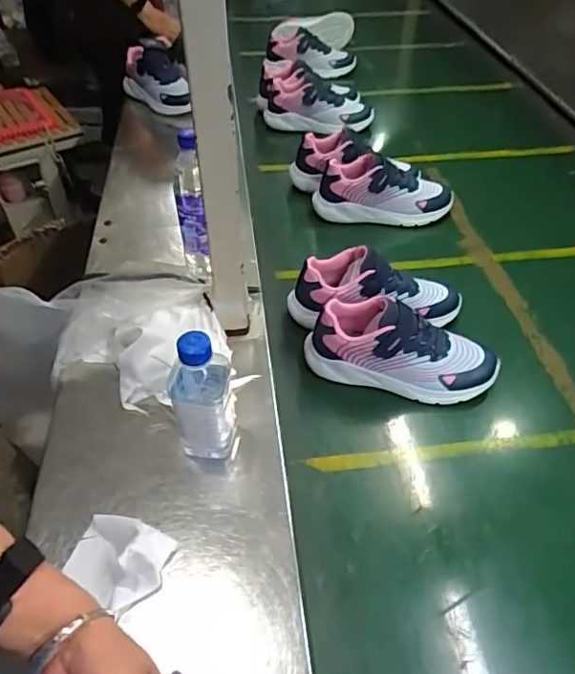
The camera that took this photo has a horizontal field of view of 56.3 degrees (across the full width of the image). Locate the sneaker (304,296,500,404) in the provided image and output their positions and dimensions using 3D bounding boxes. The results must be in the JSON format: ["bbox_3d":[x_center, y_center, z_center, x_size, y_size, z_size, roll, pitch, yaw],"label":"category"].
[{"bbox_3d":[0.147,0.013,0.700,0.237,0.107,0.084,13,48,13],"label":"sneaker"}]

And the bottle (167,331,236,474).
[{"bbox_3d":[-0.090,0.065,0.564,0.063,0.166,0.073,7,47,7],"label":"bottle"}]

